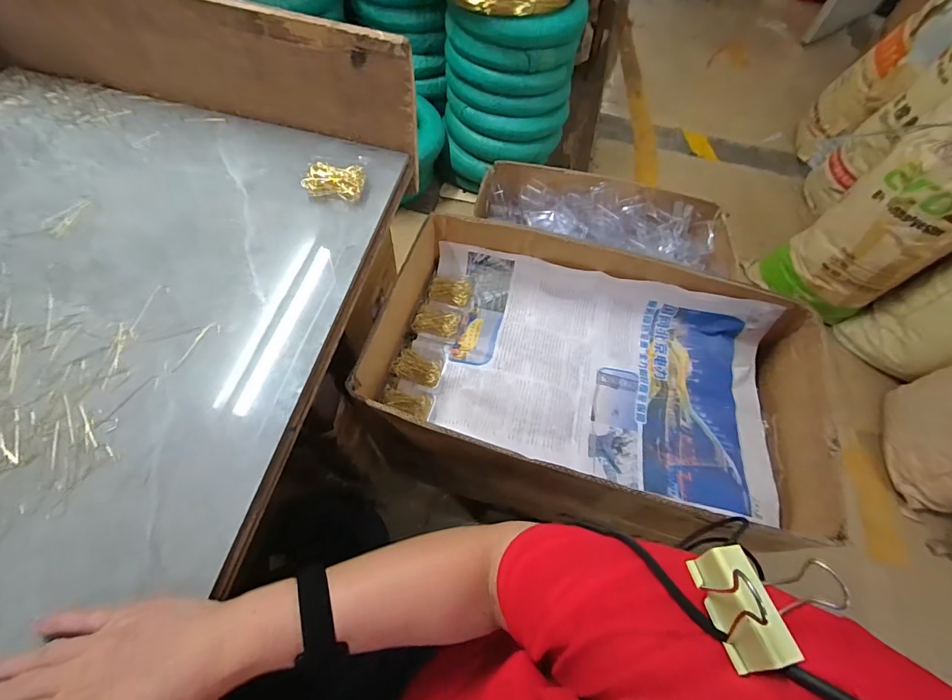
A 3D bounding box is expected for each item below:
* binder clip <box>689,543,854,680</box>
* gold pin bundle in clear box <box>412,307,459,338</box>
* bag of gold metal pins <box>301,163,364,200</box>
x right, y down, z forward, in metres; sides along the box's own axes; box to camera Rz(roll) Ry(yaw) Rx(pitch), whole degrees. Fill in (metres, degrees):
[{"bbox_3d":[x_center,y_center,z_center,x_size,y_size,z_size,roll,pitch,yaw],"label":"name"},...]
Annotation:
[{"bbox_3d":[0.116,0.098,0.162,0.035,0.030,0.041,-8,63,-9],"label":"binder clip"},{"bbox_3d":[-0.064,-0.044,0.655,0.072,0.012,0.045,18,61,7],"label":"gold pin bundle in clear box"},{"bbox_3d":[-0.184,-0.221,0.538,0.073,0.027,0.042,1,62,-5],"label":"bag of gold metal pins"}]

